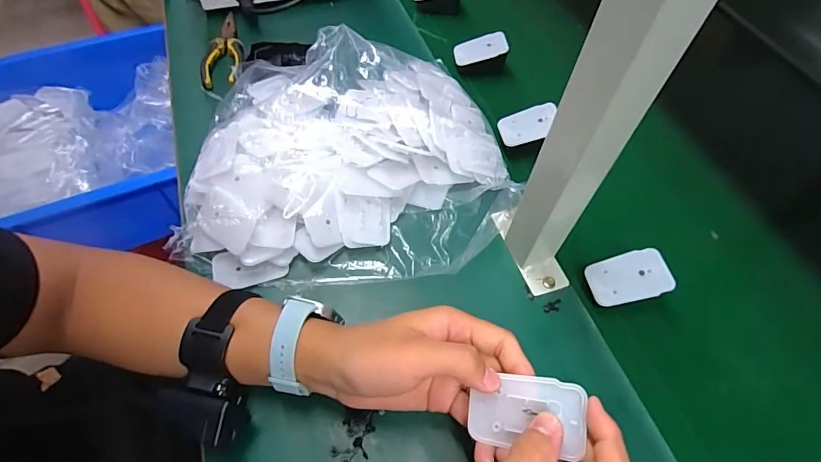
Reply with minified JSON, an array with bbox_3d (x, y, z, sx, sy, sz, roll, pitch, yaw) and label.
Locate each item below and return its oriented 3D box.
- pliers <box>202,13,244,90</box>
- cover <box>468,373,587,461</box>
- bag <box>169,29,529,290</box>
[{"bbox_3d":[-0.251,-0.249,0.575,0.052,0.021,0.148,-11,59,-8],"label":"pliers"},{"bbox_3d":[0.070,0.112,0.265,0.067,0.004,0.041,0,77,20],"label":"cover"},{"bbox_3d":[-0.061,-0.094,0.462,0.332,0.068,0.292,-2,59,-3],"label":"bag"}]

